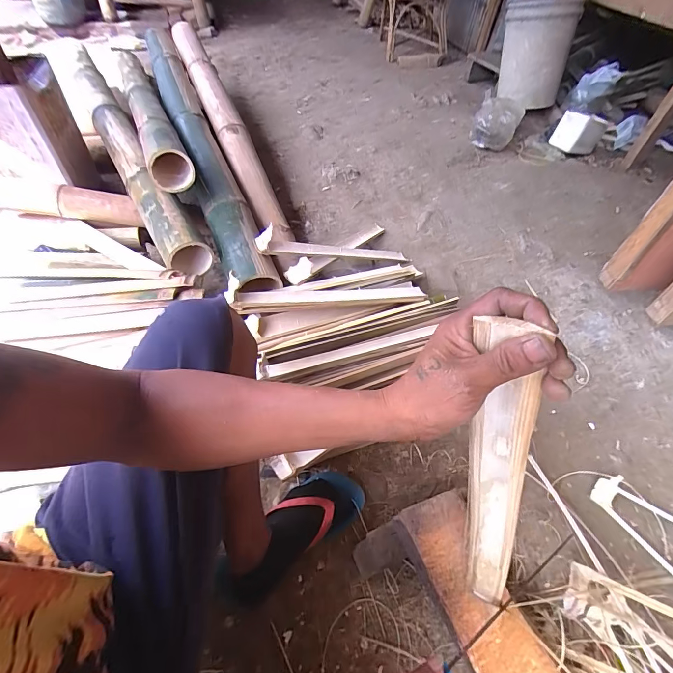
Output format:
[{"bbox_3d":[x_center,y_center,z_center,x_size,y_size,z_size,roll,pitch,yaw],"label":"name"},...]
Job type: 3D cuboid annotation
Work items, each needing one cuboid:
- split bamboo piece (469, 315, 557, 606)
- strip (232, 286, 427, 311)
[{"bbox_3d":[0.156,0.171,0.375,0.012,0.445,0.044,-35,41,-27],"label":"split bamboo piece"},{"bbox_3d":[0.004,-0.085,0.817,0.439,0.013,0.052,-5,51,-25],"label":"strip"}]

